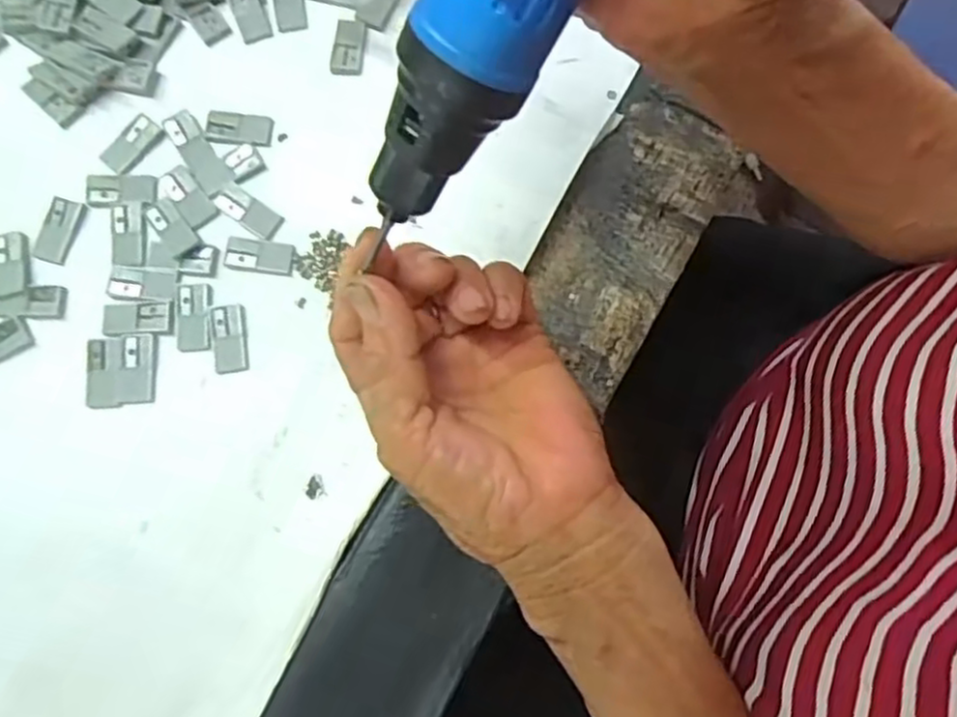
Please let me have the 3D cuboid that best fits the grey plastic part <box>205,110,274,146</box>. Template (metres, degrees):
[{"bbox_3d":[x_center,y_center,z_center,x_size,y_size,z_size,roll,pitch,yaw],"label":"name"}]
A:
[{"bbox_3d":[-0.106,-0.102,0.313,0.029,0.004,0.014,8,77,2],"label":"grey plastic part"}]

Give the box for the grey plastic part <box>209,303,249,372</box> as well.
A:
[{"bbox_3d":[-0.103,-0.009,0.292,0.014,0.004,0.028,-7,77,-2],"label":"grey plastic part"}]

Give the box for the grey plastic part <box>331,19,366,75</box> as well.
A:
[{"bbox_3d":[-0.059,-0.141,0.321,0.013,0.004,0.028,4,77,1],"label":"grey plastic part"}]

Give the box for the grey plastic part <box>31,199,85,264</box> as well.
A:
[{"bbox_3d":[-0.178,-0.055,0.303,0.013,0.004,0.028,14,77,3],"label":"grey plastic part"}]

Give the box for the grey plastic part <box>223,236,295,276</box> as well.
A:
[{"bbox_3d":[-0.092,-0.043,0.299,0.029,0.004,0.014,8,77,2],"label":"grey plastic part"}]

